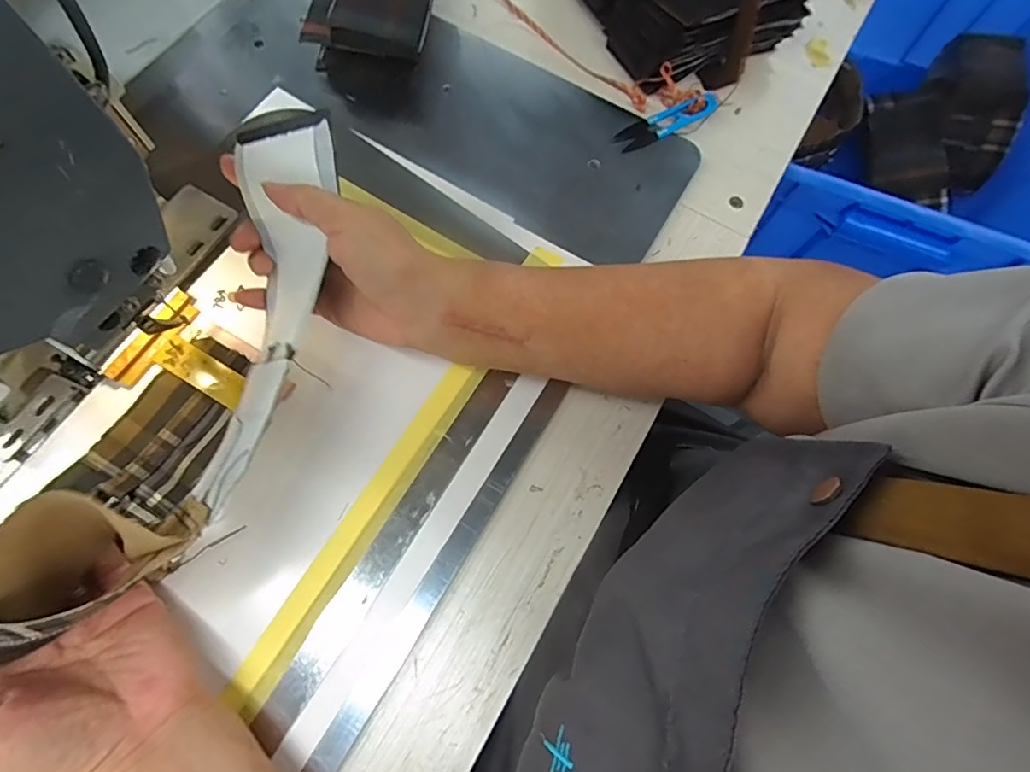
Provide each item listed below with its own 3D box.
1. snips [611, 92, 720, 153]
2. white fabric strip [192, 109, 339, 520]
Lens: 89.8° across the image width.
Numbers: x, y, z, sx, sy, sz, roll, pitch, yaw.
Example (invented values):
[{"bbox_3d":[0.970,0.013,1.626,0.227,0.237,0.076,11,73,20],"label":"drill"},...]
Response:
[{"bbox_3d":[0.137,-0.236,0.458,0.108,0.007,0.026,-33,75,-12],"label":"snips"},{"bbox_3d":[-0.143,-0.046,0.300,0.060,0.049,0.222,6,80,0],"label":"white fabric strip"}]

